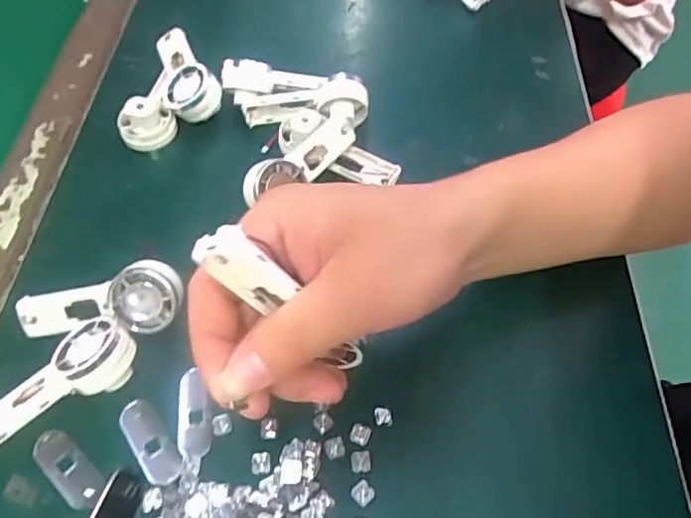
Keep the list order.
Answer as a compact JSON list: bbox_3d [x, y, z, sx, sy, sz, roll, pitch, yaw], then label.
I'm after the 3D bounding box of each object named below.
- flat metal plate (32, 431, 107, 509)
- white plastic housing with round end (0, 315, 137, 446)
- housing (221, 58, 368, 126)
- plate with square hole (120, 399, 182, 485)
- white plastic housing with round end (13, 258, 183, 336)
[{"bbox_3d":[-0.147,0.111,0.292,0.046,0.005,0.020,35,65,19],"label":"flat metal plate"},{"bbox_3d":[-0.163,0.064,0.302,0.091,0.031,0.045,-30,63,-17],"label":"white plastic housing with round end"},{"bbox_3d":[-0.038,-0.123,0.414,0.107,0.042,0.026,5,59,3],"label":"housing"},{"bbox_3d":[-0.108,0.100,0.300,0.018,0.004,0.050,-32,64,-18],"label":"plate with square hole"},{"bbox_3d":[-0.144,0.025,0.325,0.093,0.039,0.018,-8,15,1],"label":"white plastic housing with round end"}]

